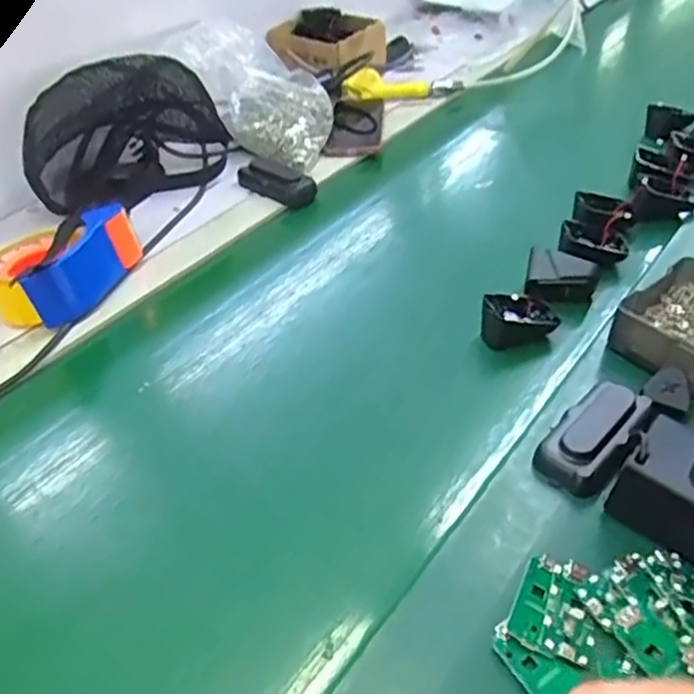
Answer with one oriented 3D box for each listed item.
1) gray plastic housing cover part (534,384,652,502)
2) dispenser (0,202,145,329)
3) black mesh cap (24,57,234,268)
[{"bbox_3d":[0.190,0.066,0.516,0.102,0.026,0.054,-36,49,-29],"label":"gray plastic housing cover part"},{"bbox_3d":[-0.299,-0.082,0.698,0.122,0.068,0.139,7,43,15],"label":"dispenser"},{"bbox_3d":[-0.271,-0.274,0.843,0.195,0.156,0.166,-2,41,6],"label":"black mesh cap"}]

